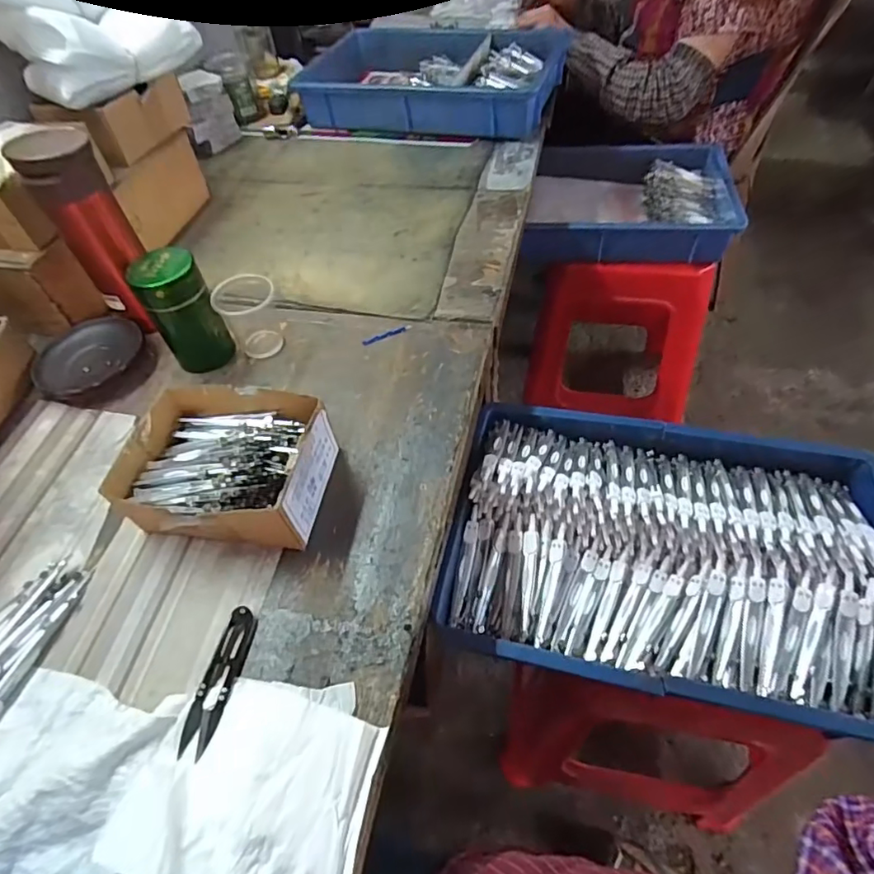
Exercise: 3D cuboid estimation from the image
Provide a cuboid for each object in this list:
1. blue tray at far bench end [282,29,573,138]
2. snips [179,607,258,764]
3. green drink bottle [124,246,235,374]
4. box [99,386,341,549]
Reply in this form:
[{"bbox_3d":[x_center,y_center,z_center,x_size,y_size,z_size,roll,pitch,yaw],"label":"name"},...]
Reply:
[{"bbox_3d":[0.002,-0.613,0.930,0.398,0.074,0.241,13,55,14],"label":"blue tray at far bench end"},{"bbox_3d":[-0.158,0.176,0.391,0.025,0.008,0.100,7,53,9],"label":"snips"},{"bbox_3d":[-0.265,-0.134,0.560,0.063,0.105,0.058,-28,56,-16],"label":"green drink bottle"},{"bbox_3d":[-0.181,0.028,0.467,0.156,0.068,0.135,6,53,8],"label":"box"}]

